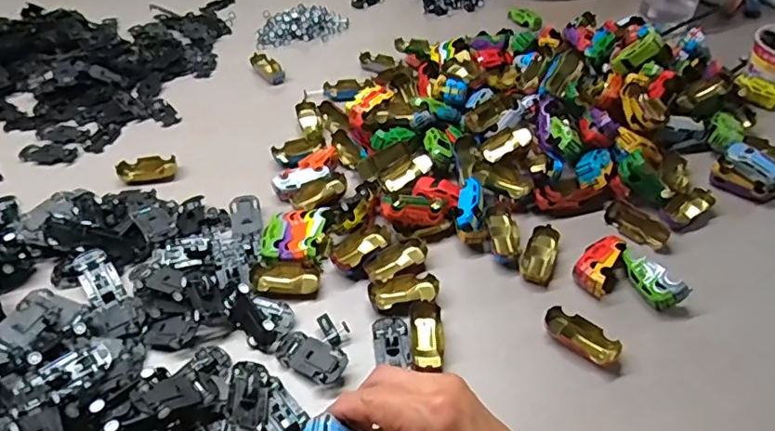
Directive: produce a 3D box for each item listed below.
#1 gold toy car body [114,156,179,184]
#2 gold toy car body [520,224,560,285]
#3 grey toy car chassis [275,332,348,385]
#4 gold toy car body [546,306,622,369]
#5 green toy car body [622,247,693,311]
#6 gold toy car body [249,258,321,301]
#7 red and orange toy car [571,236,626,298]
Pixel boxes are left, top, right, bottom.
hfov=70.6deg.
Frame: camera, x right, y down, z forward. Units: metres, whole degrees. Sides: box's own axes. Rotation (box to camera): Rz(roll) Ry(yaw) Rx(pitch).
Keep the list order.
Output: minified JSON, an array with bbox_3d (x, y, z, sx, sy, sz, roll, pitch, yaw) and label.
[{"bbox_3d":[-0.277,-0.052,0.634,0.063,0.018,0.029,-14,47,-14],"label":"gold toy car body"},{"bbox_3d":[0.151,0.037,0.541,0.029,0.019,0.063,17,47,16],"label":"gold toy car body"},{"bbox_3d":[-0.063,0.119,0.457,0.060,0.015,0.031,23,49,21],"label":"grey toy car chassis"},{"bbox_3d":[0.167,0.106,0.475,0.064,0.015,0.030,31,52,27],"label":"gold toy car body"},{"bbox_3d":[0.243,0.057,0.508,0.024,0.035,0.068,-18,48,-18],"label":"green toy car body"},{"bbox_3d":[-0.097,0.059,0.514,0.061,0.015,0.036,1,45,1],"label":"gold toy car body"},{"bbox_3d":[0.201,0.046,0.523,0.033,0.026,0.066,26,50,24],"label":"red and orange toy car"}]

